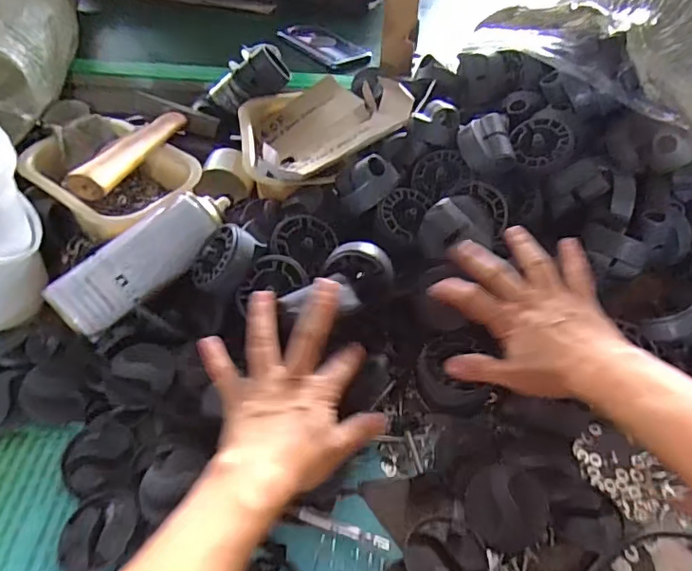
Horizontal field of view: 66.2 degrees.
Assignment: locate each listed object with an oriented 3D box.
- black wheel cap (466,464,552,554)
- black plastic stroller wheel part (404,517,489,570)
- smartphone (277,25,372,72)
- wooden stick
[{"bbox_3d":[0.115,0.156,0.377,0.052,0.017,0.058,1,46,-1],"label":"black wheel cap"},{"bbox_3d":[0.068,0.183,0.358,0.054,0.019,0.055,1,46,-1],"label":"black plastic stroller wheel part"},{"bbox_3d":[-0.036,-0.374,0.823,0.084,0.013,0.145,-34,63,-29],"label":"smartphone"},{"bbox_3d":[-0.209,-0.140,0.535,0.027,0.018,0.290,-2,28,-1],"label":"wooden stick"}]

